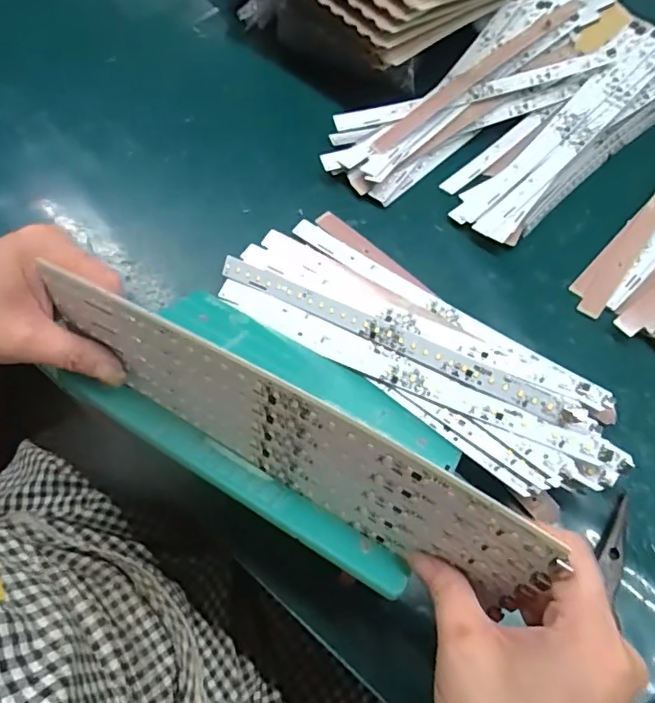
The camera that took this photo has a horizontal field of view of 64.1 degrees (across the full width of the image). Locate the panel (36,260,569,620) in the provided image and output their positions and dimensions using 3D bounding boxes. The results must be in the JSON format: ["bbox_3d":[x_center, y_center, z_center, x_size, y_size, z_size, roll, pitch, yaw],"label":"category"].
[{"bbox_3d":[-0.027,0.044,0.269,0.274,0.084,0.007,28,50,13],"label":"panel"}]

